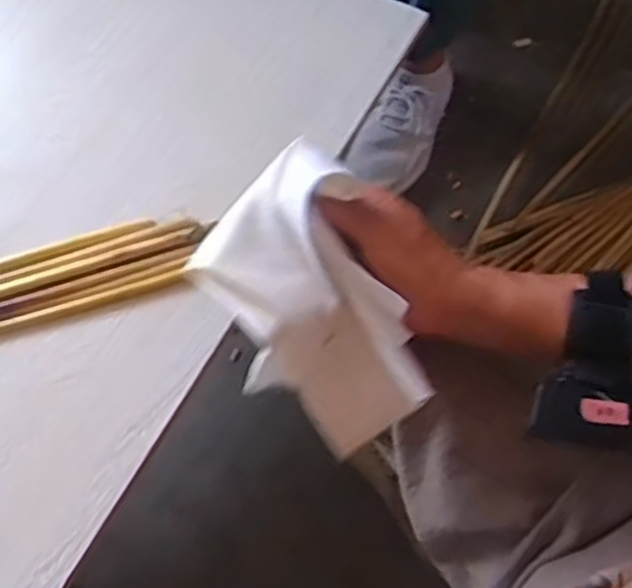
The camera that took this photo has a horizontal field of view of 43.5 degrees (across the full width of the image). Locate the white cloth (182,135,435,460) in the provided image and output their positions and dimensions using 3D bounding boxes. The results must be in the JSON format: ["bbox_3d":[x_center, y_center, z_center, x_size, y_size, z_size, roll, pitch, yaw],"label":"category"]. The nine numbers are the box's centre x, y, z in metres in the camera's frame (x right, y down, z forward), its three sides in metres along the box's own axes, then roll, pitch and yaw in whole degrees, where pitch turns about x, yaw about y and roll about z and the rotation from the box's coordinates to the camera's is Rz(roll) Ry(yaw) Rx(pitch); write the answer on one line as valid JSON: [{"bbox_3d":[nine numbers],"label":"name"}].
[{"bbox_3d":[-0.006,0.011,0.476,0.102,0.032,0.180,-21,98,8],"label":"white cloth"}]

